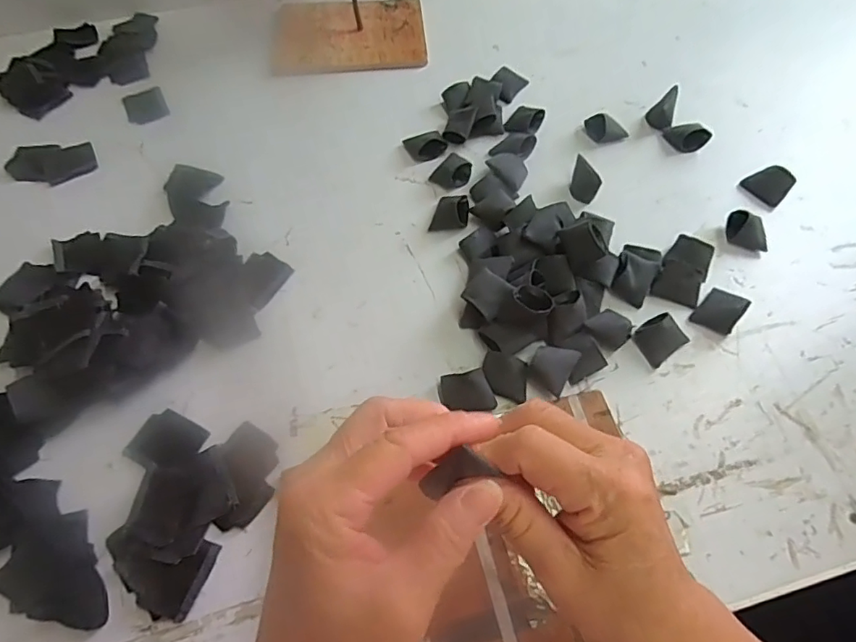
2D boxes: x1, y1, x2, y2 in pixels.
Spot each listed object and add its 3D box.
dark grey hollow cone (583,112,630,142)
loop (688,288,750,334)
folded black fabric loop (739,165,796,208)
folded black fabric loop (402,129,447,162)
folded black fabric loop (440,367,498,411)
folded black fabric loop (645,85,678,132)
[{"bbox_3d":[0.205,-0.224,0.613,0.045,0.024,0.028,-14,63,-7],"label":"dark grey hollow cone"},{"bbox_3d":[0.273,-0.011,0.500,0.036,0.020,0.042,37,68,18],"label":"loop"},{"bbox_3d":[0.360,-0.146,0.567,0.042,0.026,0.029,40,69,19],"label":"folded black fabric loop"},{"bbox_3d":[-0.001,-0.200,0.600,0.042,0.021,0.043,-22,64,-11],"label":"folded black fabric loop"},{"bbox_3d":[0.034,0.062,0.461,0.043,0.022,0.034,-11,62,-6],"label":"folded black fabric loop"},{"bbox_3d":[0.272,-0.245,0.620,0.028,0.038,0.034,21,64,11],"label":"folded black fabric loop"}]

